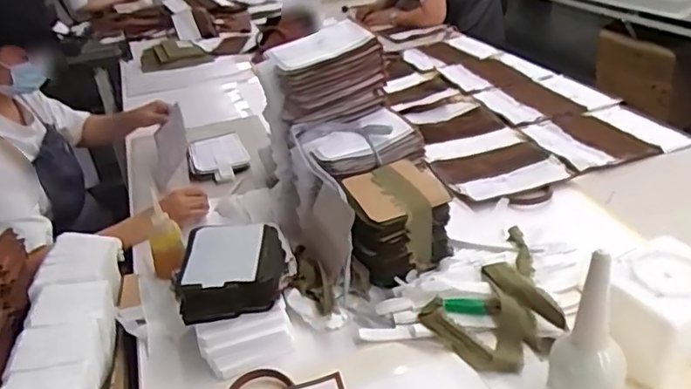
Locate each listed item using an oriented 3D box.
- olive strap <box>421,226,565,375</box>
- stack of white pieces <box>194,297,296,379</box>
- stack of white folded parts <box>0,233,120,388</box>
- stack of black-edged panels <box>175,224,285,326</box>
[{"bbox_3d":[0.256,0.159,0.898,0.251,0.054,0.167,-29,36,-34],"label":"olive strap"},{"bbox_3d":[-0.146,0.218,0.867,0.136,0.073,0.069,-13,30,-12],"label":"stack of white pieces"},{"bbox_3d":[-0.405,0.180,0.867,0.117,0.073,0.450,-12,30,-9],"label":"stack of white folded parts"},{"bbox_3d":[-0.174,0.114,0.907,0.156,0.077,0.149,-6,30,1],"label":"stack of black-edged panels"}]

